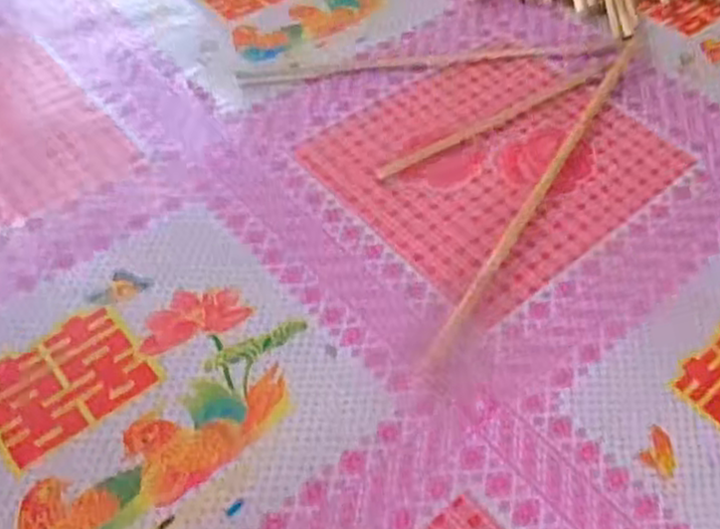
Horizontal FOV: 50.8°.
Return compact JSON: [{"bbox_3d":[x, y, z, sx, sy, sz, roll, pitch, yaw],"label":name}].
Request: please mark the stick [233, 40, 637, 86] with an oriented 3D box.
[{"bbox_3d":[0.080,-0.202,0.750,0.394,0.006,0.023,-8,53,-11],"label":"stick"}]

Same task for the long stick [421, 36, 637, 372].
[{"bbox_3d":[0.165,-0.080,0.659,0.017,0.004,0.460,28,55,15],"label":"long stick"}]

